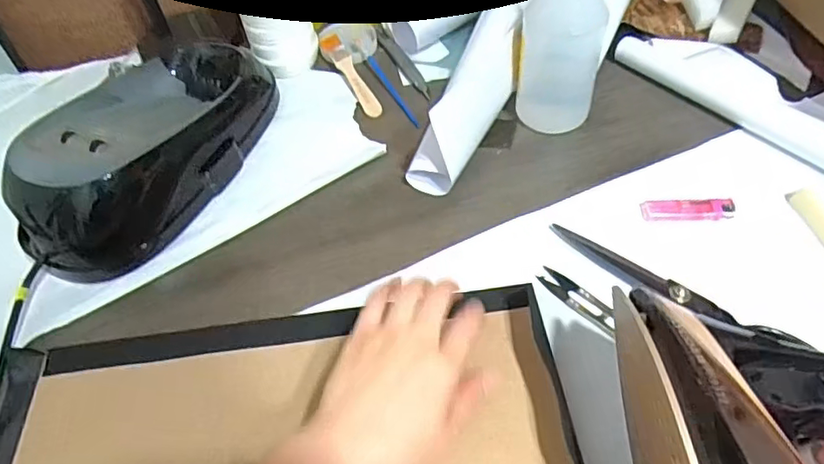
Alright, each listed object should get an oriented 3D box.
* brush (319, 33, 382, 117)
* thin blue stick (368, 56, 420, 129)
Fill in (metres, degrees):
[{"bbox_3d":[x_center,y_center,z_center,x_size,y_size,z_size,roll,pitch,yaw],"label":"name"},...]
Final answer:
[{"bbox_3d":[-0.072,-0.185,0.668,0.024,0.011,0.150,-23,56,-12],"label":"brush"},{"bbox_3d":[-0.022,-0.161,0.654,0.008,0.004,0.132,-22,56,-11],"label":"thin blue stick"}]

